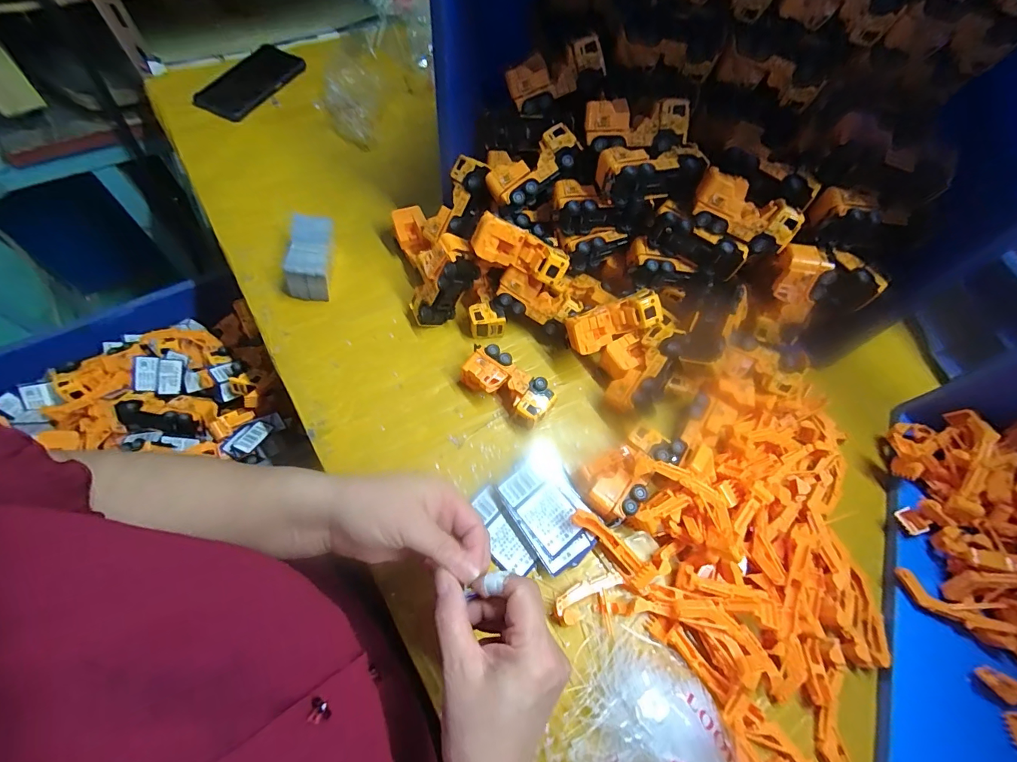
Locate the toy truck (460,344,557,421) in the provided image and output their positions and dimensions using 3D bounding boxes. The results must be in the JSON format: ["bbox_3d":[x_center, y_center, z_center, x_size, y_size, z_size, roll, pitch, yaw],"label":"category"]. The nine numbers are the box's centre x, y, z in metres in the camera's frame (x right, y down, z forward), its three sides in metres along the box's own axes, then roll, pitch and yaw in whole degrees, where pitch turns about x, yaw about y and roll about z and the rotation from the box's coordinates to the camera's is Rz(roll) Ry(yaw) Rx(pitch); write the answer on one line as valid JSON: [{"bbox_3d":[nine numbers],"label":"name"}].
[{"bbox_3d":[0.001,0.003,0.449,0.097,0.034,0.045,34,66,11],"label":"toy truck"}]

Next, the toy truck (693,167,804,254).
[{"bbox_3d":[0.223,-0.161,0.407,0.098,0.043,0.043,22,64,6],"label":"toy truck"}]

